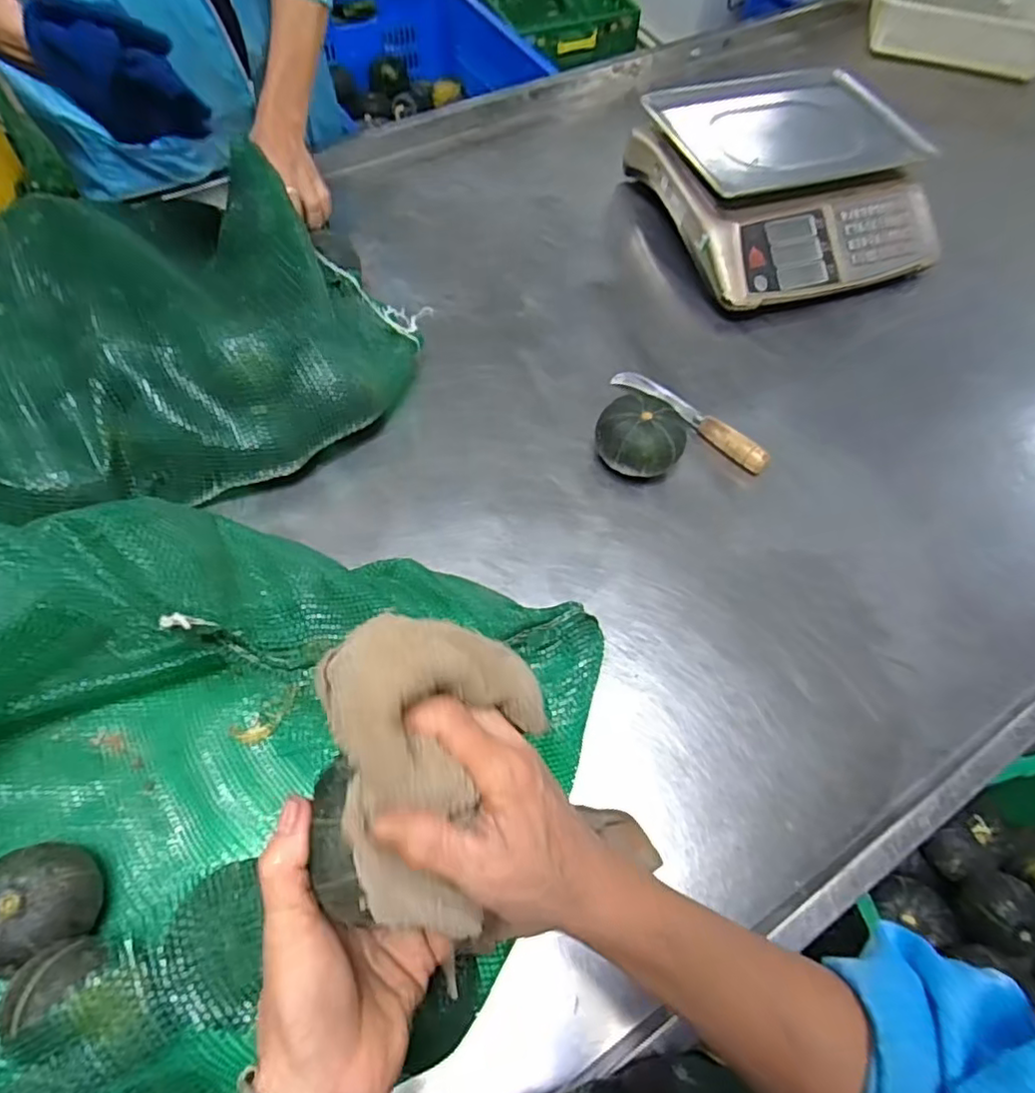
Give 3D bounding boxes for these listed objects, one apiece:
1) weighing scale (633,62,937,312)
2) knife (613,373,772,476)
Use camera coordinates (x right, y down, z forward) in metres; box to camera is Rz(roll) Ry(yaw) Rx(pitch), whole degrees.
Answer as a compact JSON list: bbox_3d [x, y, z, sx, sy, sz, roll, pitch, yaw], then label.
[{"bbox_3d":[0.357,-0.513,0.887,0.326,0.116,0.381,-17,64,-12],"label":"weighing scale"},{"bbox_3d":[0.199,-0.154,0.733,0.207,0.029,0.027,42,67,18],"label":"knife"}]

